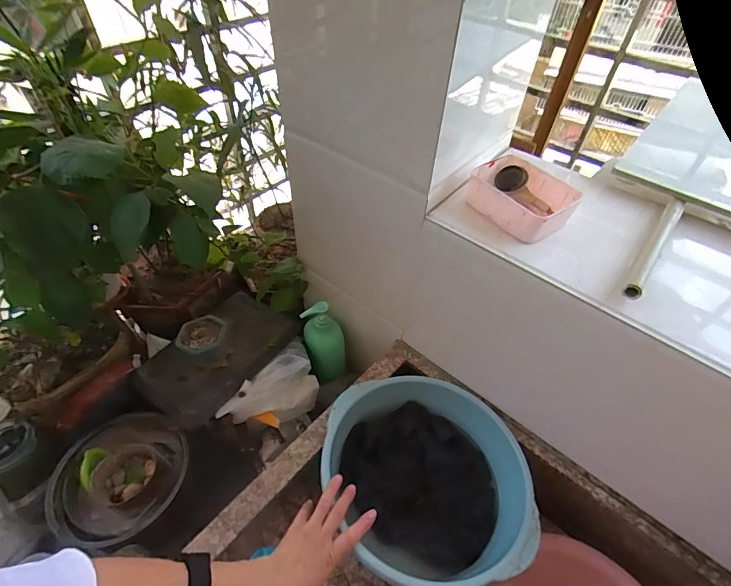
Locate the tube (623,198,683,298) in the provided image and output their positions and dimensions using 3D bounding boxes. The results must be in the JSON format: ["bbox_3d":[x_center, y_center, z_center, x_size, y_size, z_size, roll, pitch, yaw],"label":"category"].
[{"bbox_3d":[0.359,-0.061,0.490,0.018,0.014,0.218,33,55,24],"label":"tube"}]

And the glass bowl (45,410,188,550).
[{"bbox_3d":[-0.439,0.327,0.712,0.199,0.097,0.222,26,53,19],"label":"glass bowl"}]

